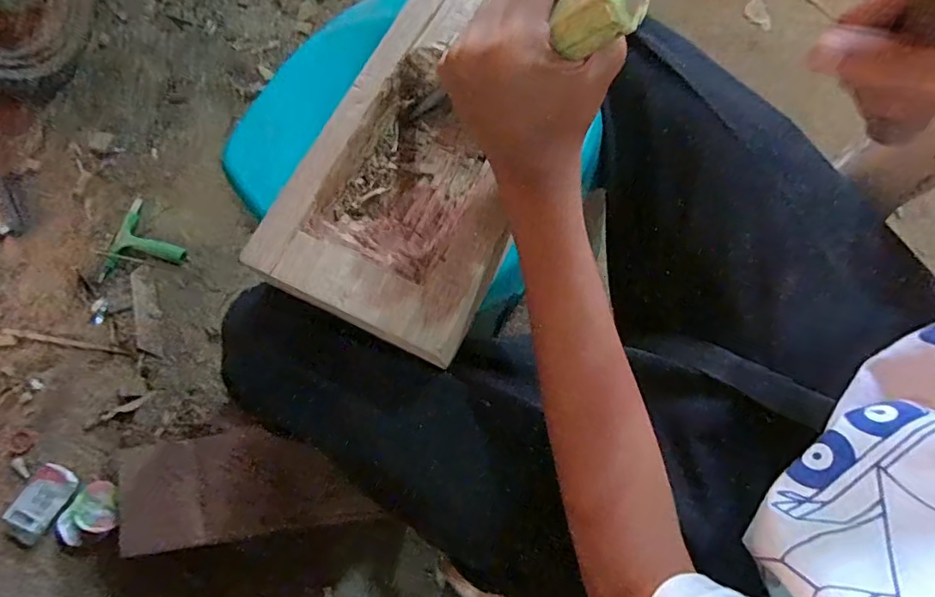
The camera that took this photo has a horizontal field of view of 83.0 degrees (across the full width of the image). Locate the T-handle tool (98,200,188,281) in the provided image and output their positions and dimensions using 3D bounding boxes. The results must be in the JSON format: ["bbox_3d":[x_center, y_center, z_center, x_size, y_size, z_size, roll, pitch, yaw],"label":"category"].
[{"bbox_3d":[-0.538,-0.084,0.882,0.113,0.024,0.143,19,74,7],"label":"T-handle tool"}]

